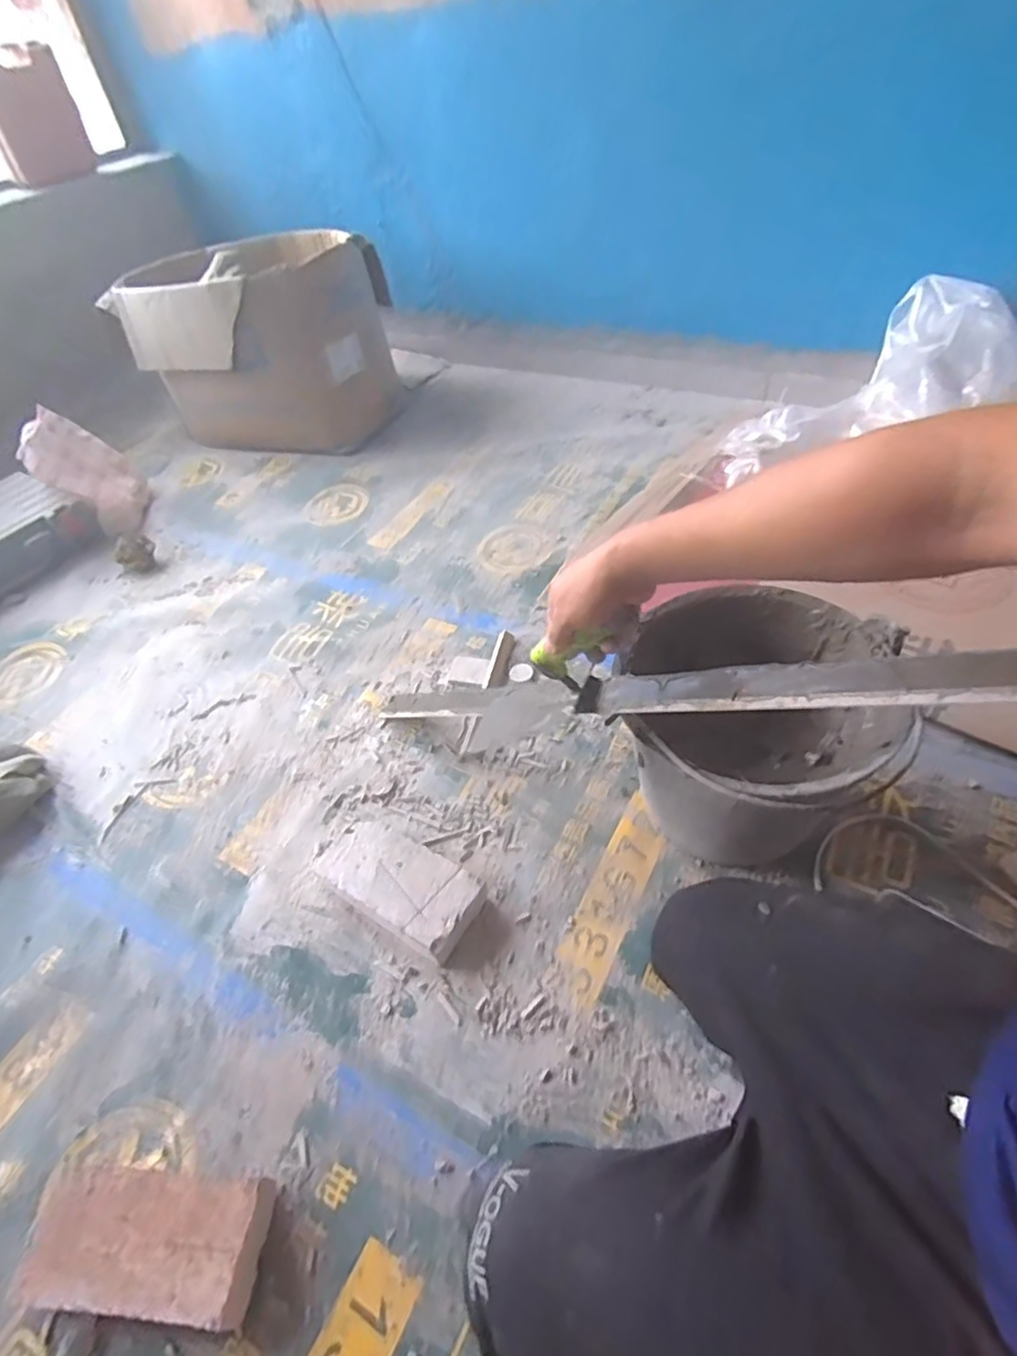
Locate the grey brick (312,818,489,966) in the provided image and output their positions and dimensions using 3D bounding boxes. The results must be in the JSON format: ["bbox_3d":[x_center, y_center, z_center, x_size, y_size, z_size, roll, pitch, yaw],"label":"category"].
[{"bbox_3d":[-0.144,0.273,0.854,0.228,0.052,0.109,23,55,25],"label":"grey brick"}]

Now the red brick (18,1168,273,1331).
[{"bbox_3d":[-0.351,0.545,0.626,0.230,0.056,0.107,0,48,8],"label":"red brick"}]

